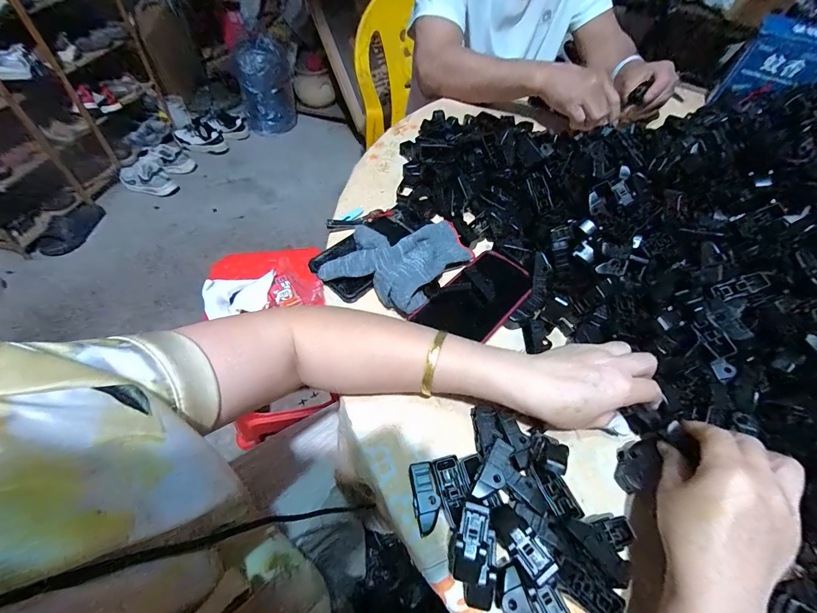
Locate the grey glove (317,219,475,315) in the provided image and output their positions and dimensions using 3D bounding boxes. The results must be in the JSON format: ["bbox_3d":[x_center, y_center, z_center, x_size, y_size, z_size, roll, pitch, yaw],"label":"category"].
[{"bbox_3d":[-0.007,-0.067,0.406,0.127,0.036,0.145,27,57,15],"label":"grey glove"}]

